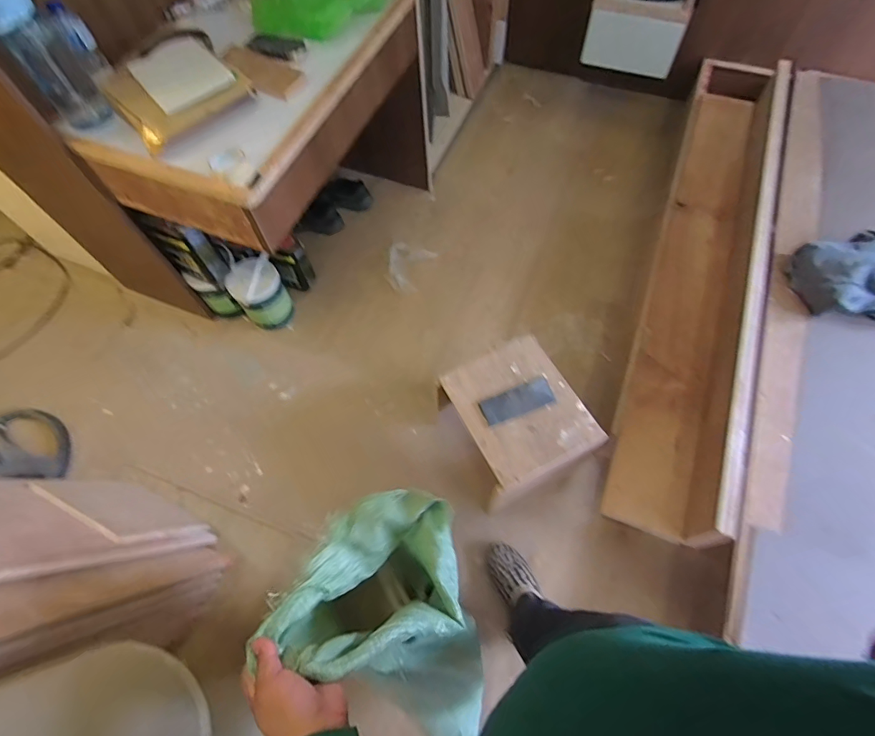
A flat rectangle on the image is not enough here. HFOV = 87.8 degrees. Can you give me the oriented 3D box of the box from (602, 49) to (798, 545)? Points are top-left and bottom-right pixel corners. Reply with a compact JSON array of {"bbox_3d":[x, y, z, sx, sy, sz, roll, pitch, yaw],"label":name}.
[{"bbox_3d":[0.827,-0.381,1.369,0.260,0.229,1.746,18,66,12],"label":"box"}]

